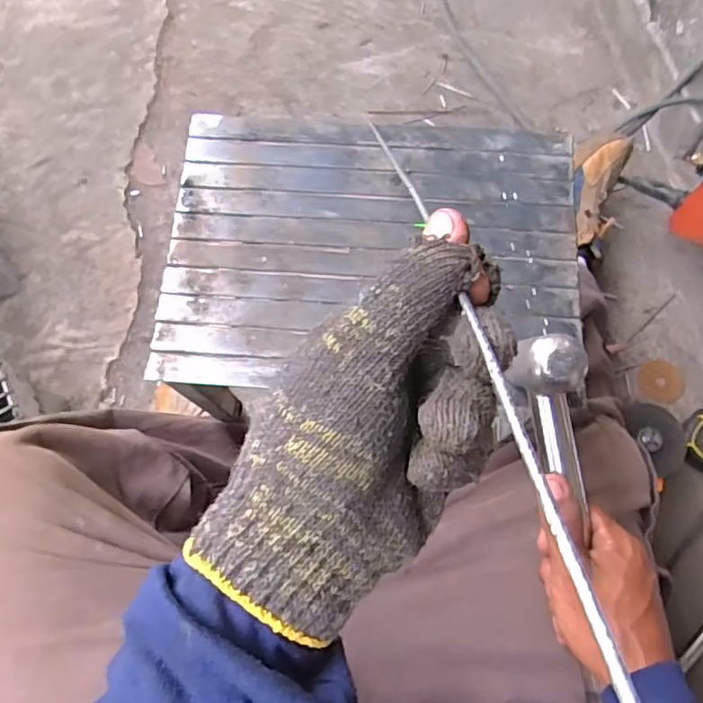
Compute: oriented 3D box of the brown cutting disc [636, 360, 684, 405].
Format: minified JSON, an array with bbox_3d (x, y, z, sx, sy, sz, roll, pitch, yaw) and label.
[{"bbox_3d":[0.452,0.043,0.852,0.062,0.004,0.065,-1,68,3],"label":"brown cutting disc"}]

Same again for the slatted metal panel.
[{"bbox_3d":[0.016,-0.091,0.498,0.342,0.020,0.248,3,73,1],"label":"slatted metal panel"}]

